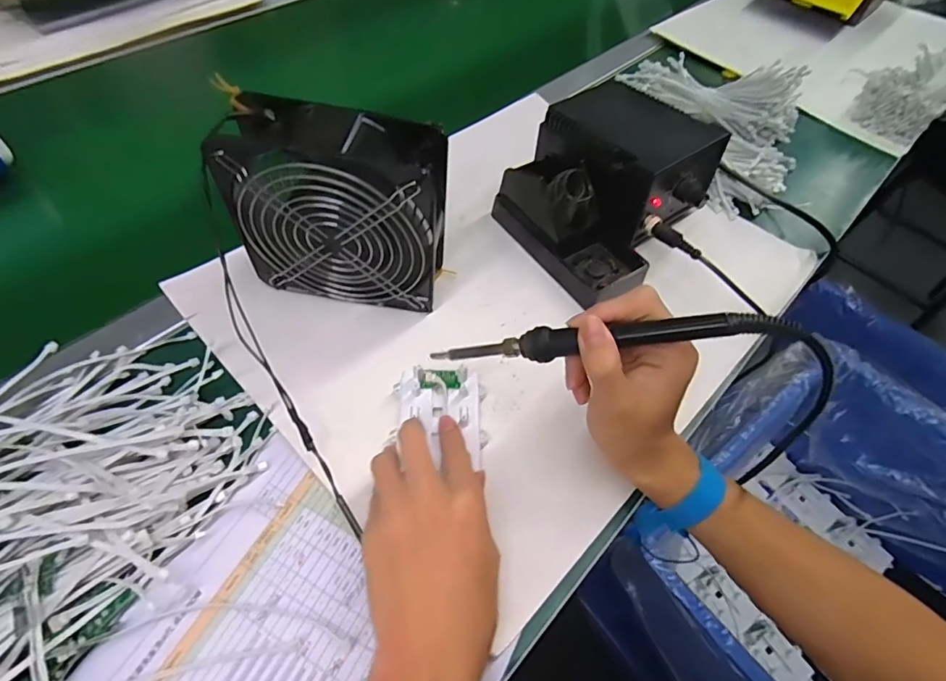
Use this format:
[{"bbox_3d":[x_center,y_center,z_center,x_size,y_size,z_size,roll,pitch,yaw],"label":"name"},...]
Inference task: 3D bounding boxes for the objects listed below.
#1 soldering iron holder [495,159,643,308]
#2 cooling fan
[{"bbox_3d":[0.096,-0.118,0.456,0.081,0.080,0.152,-29,64,-21],"label":"soldering iron holder"},{"bbox_3d":[-0.098,-0.095,0.372,0.152,0.148,0.064,9,57,2],"label":"cooling fan"}]

